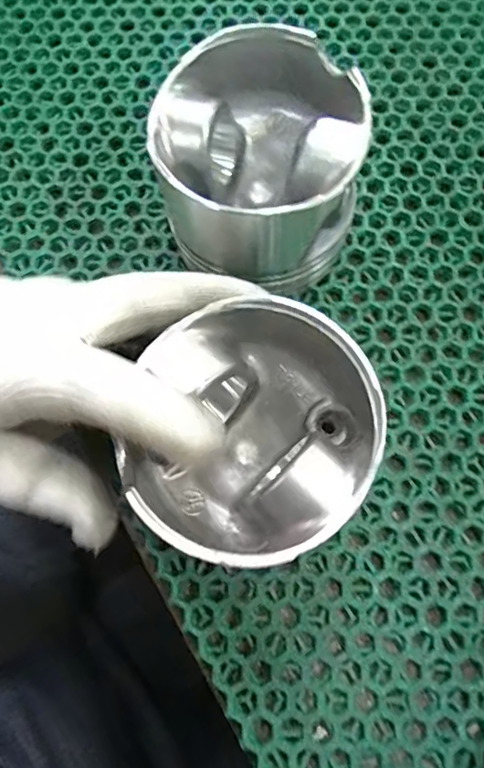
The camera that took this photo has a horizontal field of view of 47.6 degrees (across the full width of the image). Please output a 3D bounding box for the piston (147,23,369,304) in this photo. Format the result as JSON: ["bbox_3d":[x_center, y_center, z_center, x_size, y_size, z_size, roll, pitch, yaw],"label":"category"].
[{"bbox_3d":[0.008,-0.090,0.245,0.082,0.074,0.086,-16,73,-3],"label":"piston"}]

